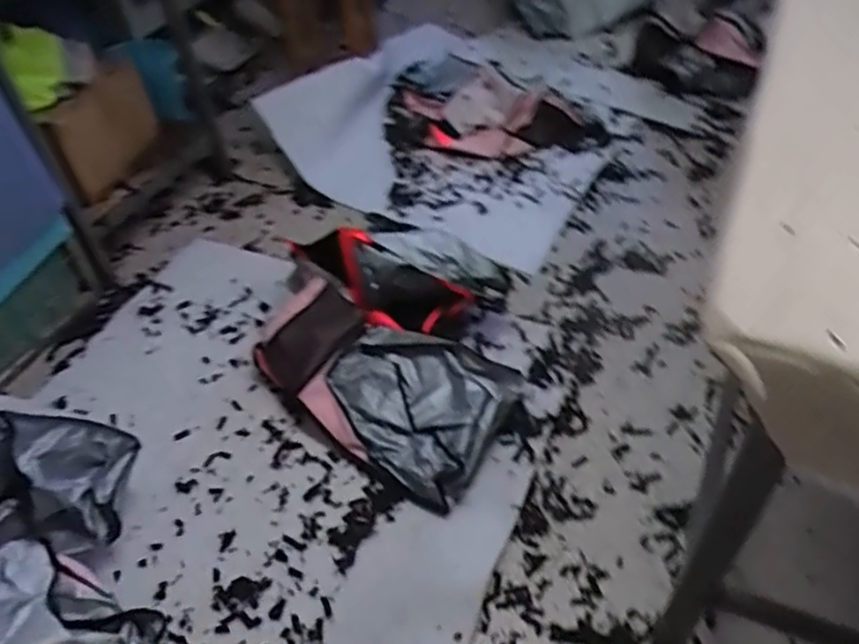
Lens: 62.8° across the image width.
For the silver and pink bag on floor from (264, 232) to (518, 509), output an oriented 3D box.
[{"bbox_3d":[-0.085,0.032,1.452,0.563,0.200,0.515,19,51,19],"label":"silver and pink bag on floor"}]

